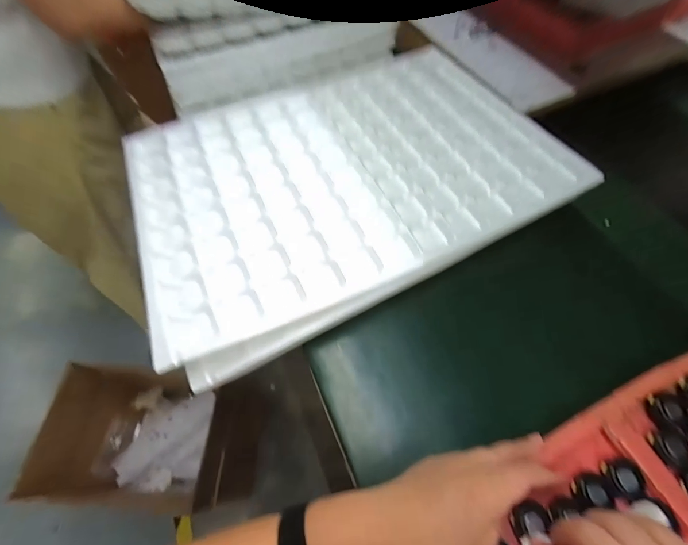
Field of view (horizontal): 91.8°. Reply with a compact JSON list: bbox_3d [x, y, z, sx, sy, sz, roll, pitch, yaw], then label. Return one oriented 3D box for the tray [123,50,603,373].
[{"bbox_3d":[-0.005,-0.135,0.429,0.498,0.025,0.350,-22,62,-10],"label":"tray"}]

